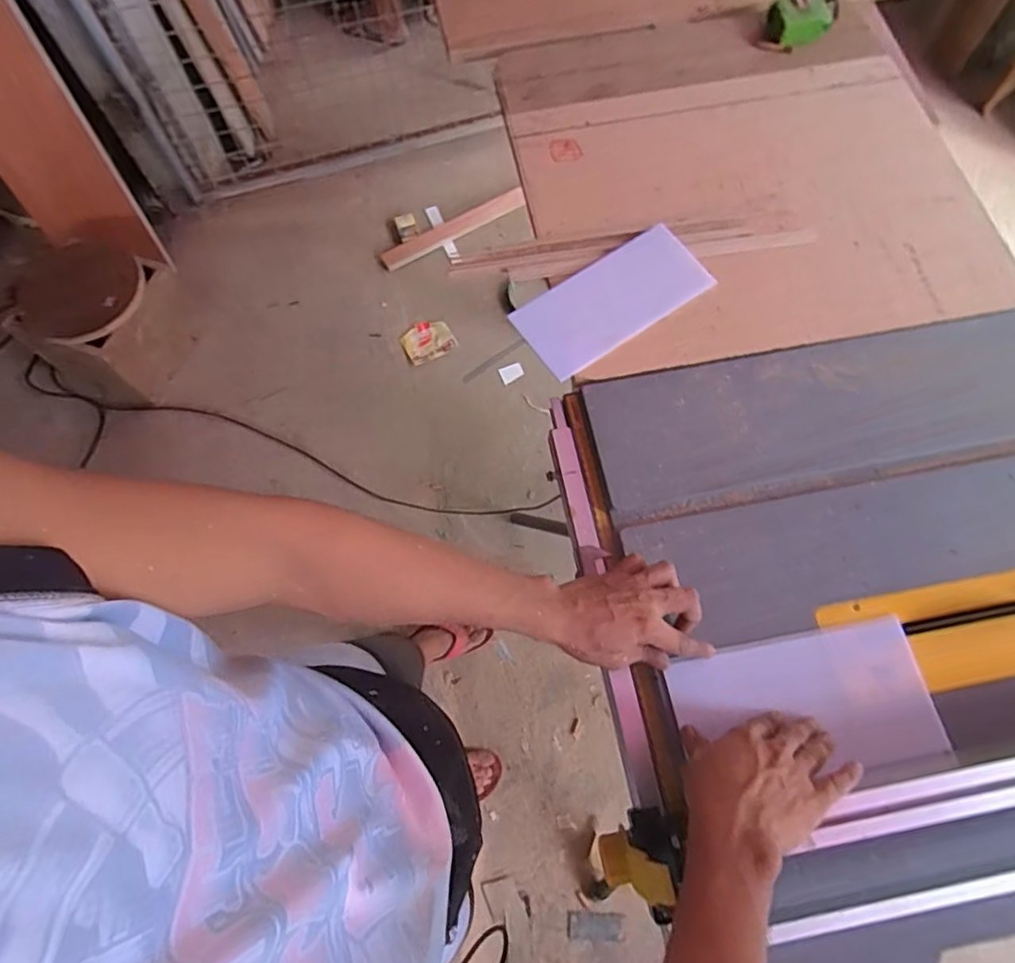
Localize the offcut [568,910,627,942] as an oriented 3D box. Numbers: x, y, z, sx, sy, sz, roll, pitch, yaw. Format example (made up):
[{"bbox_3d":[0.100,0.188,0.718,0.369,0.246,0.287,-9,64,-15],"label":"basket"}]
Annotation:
[{"bbox_3d":[0.183,0.920,1.234,0.114,0.008,0.050,-3,64,8],"label":"offcut"}]

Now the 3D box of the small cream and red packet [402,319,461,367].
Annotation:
[{"bbox_3d":[-0.230,-0.408,1.726,0.145,0.016,0.124,-28,72,-9],"label":"small cream and red packet"}]

